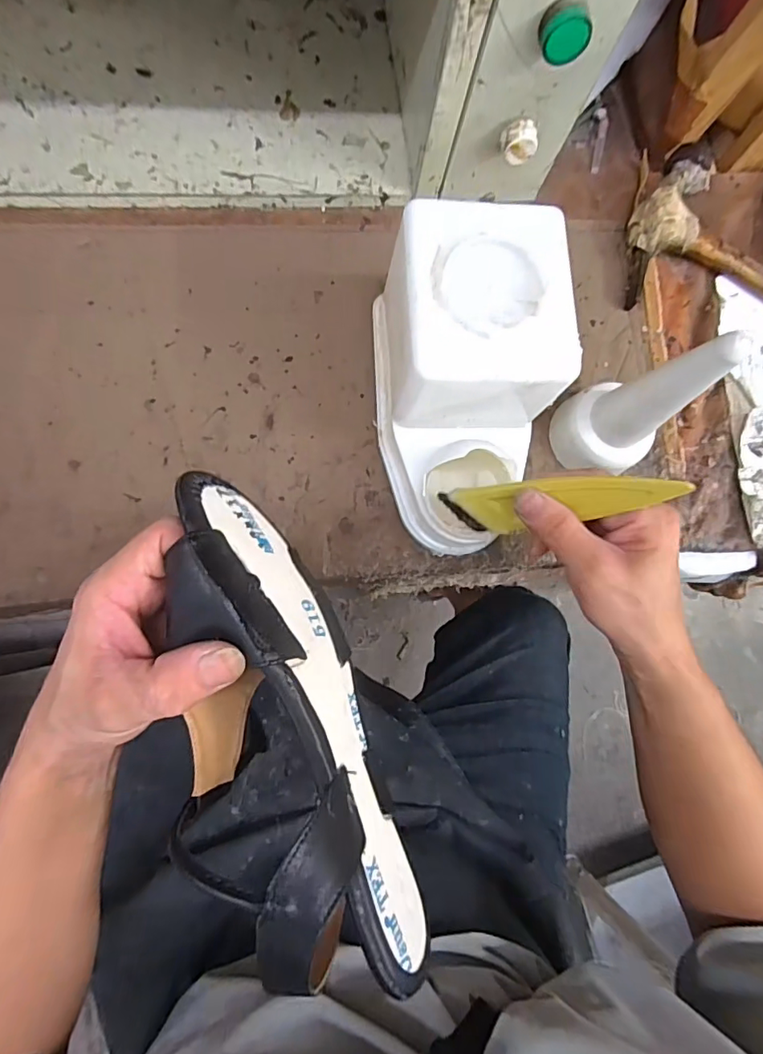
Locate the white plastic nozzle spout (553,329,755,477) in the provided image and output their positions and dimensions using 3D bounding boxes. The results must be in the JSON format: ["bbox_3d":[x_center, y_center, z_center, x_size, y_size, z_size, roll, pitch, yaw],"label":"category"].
[{"bbox_3d":[0.170,-0.076,0.341,0.054,0.146,0.069,-33,88,-9],"label":"white plastic nozzle spout"}]

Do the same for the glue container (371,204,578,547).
[{"bbox_3d":[0.054,-0.088,0.345,0.107,0.119,0.195,2,83,-6],"label":"glue container"}]

